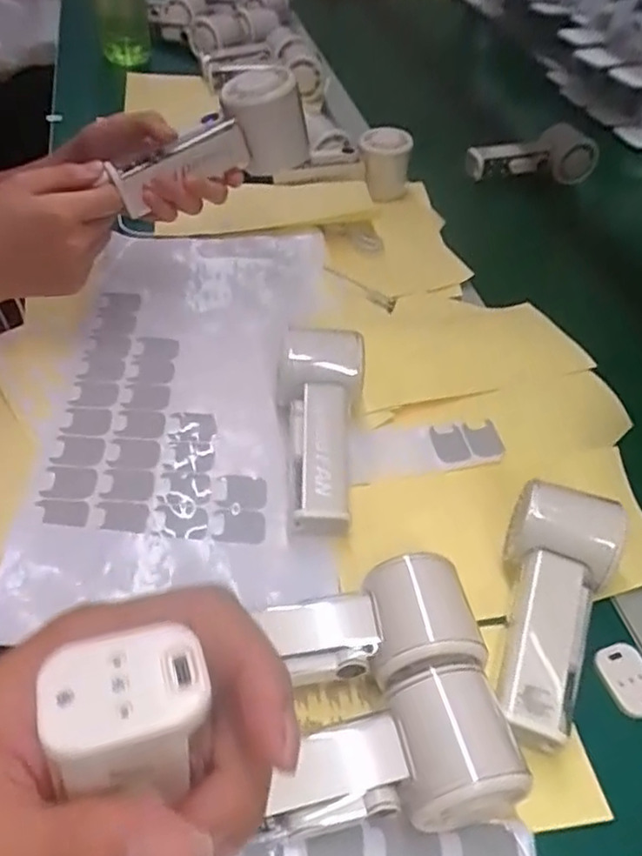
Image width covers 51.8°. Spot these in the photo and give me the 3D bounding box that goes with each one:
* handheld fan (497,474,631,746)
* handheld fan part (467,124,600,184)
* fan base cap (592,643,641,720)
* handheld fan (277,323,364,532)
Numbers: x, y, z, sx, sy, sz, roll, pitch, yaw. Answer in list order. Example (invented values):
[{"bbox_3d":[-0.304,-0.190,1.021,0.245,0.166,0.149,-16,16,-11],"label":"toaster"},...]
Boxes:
[{"bbox_3d":[0.128,0.096,0.374,0.062,0.044,0.148,22,49,12],"label":"handheld fan"},{"bbox_3d":[0.249,-0.322,0.783,0.144,0.047,0.069,-12,50,-18],"label":"handheld fan part"},{"bbox_3d":[0.176,0.143,0.377,0.033,0.004,0.039,-14,51,-19],"label":"fan base cap"},{"bbox_3d":[0.001,0.000,0.447,0.056,0.034,0.147,2,63,-6],"label":"handheld fan"}]

